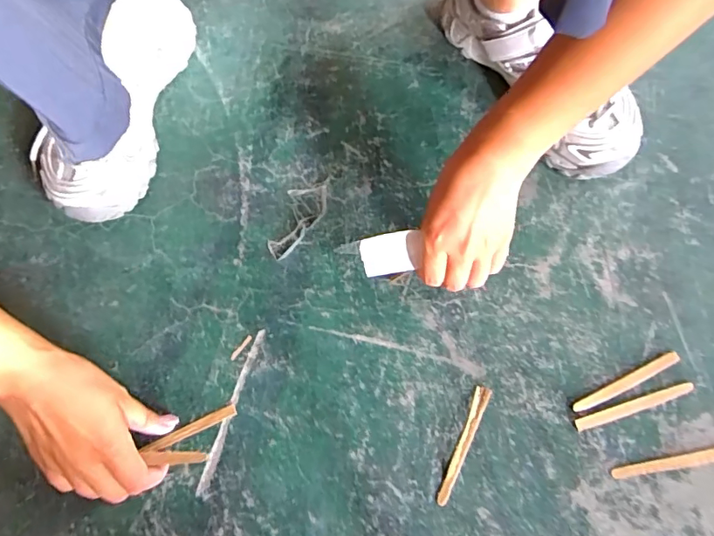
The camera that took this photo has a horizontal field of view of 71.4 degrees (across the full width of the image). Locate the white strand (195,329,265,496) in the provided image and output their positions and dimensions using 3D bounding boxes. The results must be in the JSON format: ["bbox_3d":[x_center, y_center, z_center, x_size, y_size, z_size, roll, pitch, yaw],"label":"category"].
[{"bbox_3d":[-0.114,0.128,0.453,0.010,0.004,0.149,16,74,7],"label":"white strand"}]

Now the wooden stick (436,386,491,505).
[{"bbox_3d":[0.092,0.154,0.435,0.013,0.004,0.105,24,75,9],"label":"wooden stick"}]

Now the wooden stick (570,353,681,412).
[{"bbox_3d":[0.242,0.104,0.445,0.105,0.004,0.012,-26,74,-5],"label":"wooden stick"}]

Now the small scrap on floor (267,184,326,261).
[{"bbox_3d":[-0.059,-0.048,0.502,0.040,0.004,0.086,18,74,8],"label":"small scrap on floor"}]

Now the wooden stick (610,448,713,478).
[{"bbox_3d":[0.271,0.164,0.420,0.110,0.004,0.010,-10,73,-1],"label":"wooden stick"}]

